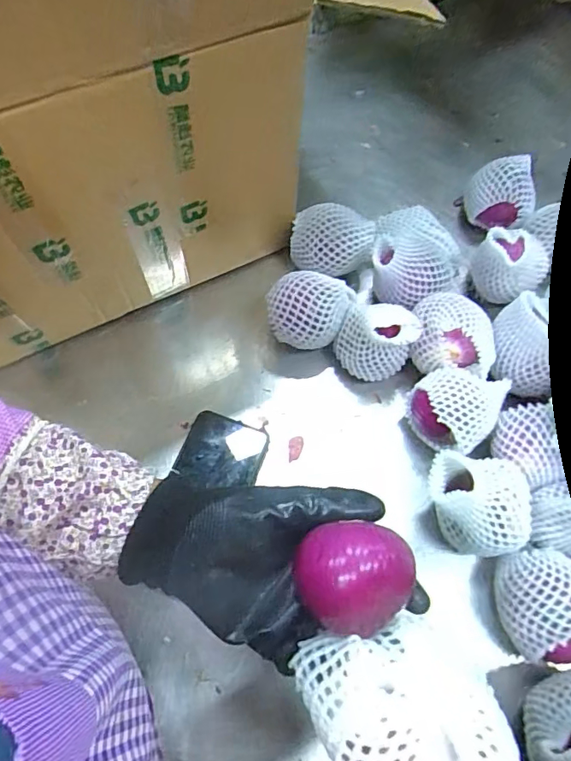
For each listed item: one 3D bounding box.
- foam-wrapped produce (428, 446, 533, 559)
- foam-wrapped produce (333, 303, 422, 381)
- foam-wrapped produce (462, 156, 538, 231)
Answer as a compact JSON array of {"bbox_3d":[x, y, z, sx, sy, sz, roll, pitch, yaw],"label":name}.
[{"bbox_3d":[0.164,0.109,0.448,0.085,0.094,0.081,2,65,0],"label":"foam-wrapped produce"},{"bbox_3d":[0.093,-0.042,0.520,0.072,0.087,0.068,0,65,0],"label":"foam-wrapped produce"},{"bbox_3d":[0.256,-0.220,0.605,0.080,0.063,0.077,15,66,6],"label":"foam-wrapped produce"}]

